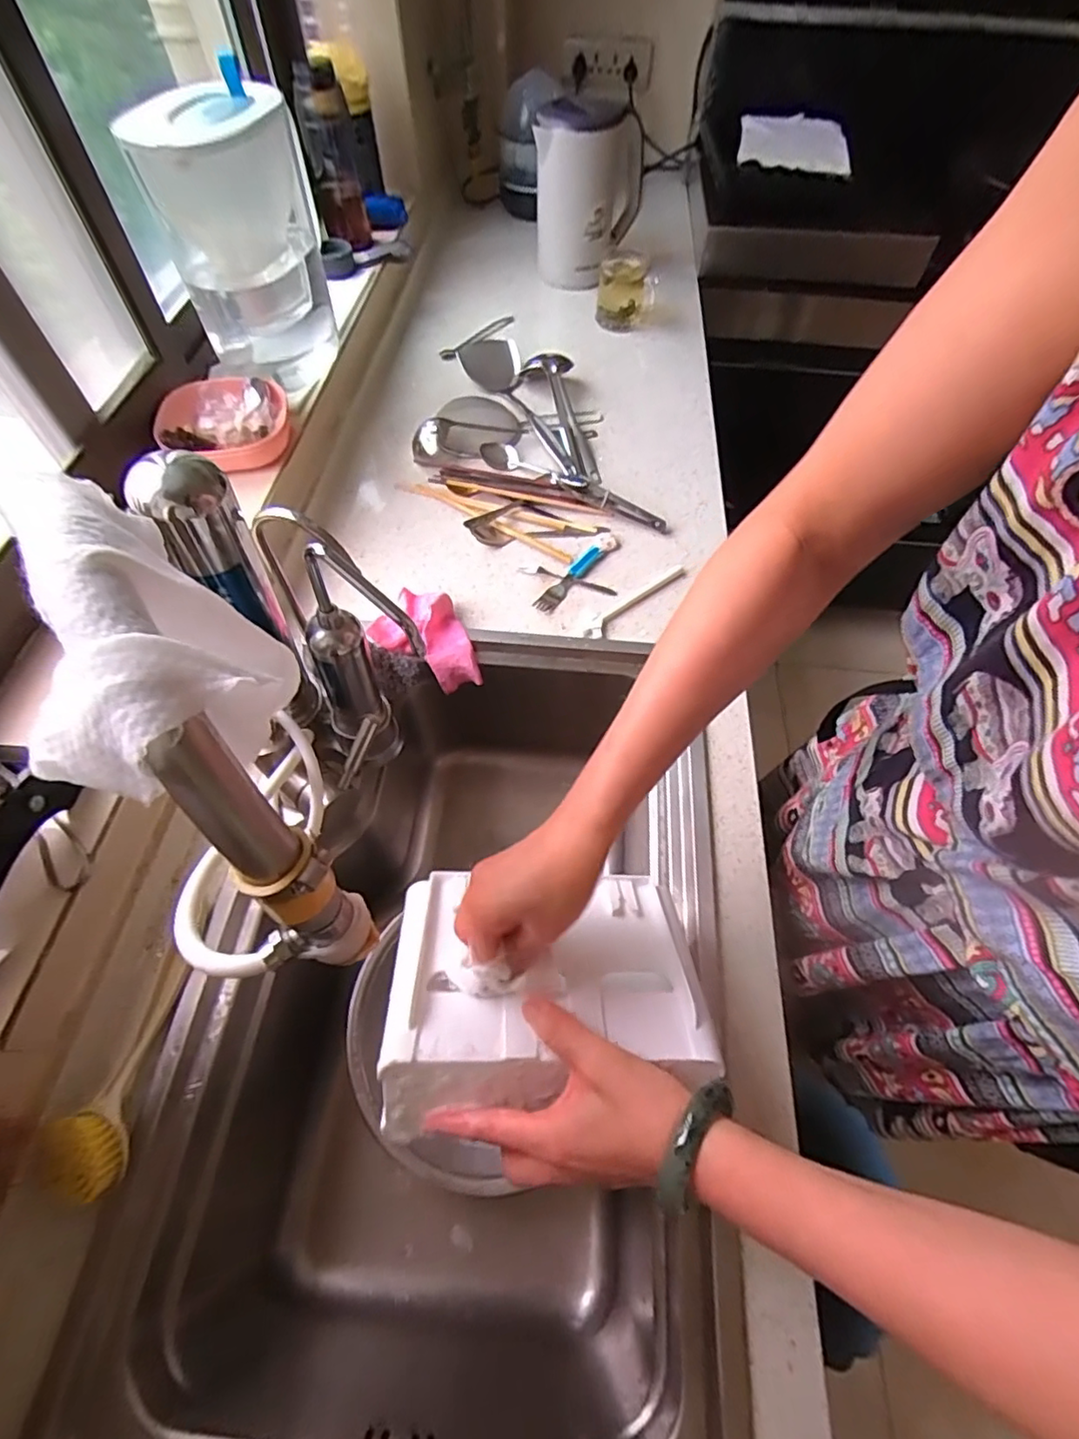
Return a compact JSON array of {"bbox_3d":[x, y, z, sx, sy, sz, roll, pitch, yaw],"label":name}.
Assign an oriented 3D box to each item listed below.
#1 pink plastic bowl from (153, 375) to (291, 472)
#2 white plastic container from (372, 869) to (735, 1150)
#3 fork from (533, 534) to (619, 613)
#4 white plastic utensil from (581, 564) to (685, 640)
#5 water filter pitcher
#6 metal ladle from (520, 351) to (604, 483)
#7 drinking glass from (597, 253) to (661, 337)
[{"bbox_3d":[-0.370,-0.350,0.689,0.136,0.042,0.133,-12,60,-9],"label":"pink plastic bowl"},{"bbox_3d":[0.002,0.183,0.415,0.211,0.087,0.163,2,30,-5],"label":"white plastic container"},{"bbox_3d":[0.047,-0.185,0.729,0.027,0.008,0.153,34,64,17],"label":"fork"},{"bbox_3d":[0.115,-0.147,0.710,0.174,0.009,0.027,-38,67,-21],"label":"white plastic utensil"},{"bbox_3d":[-0.352,-0.570,0.716,0.153,0.266,0.236,-1,59,-3],"label":"water filter pitcher"},{"bbox_3d":[0.032,-0.444,0.857,0.082,0.052,0.292,-6,60,-5],"label":"metal ladle"},{"bbox_3d":[0.154,-0.748,1.025,0.100,0.092,0.084,7,59,3],"label":"drinking glass"}]

